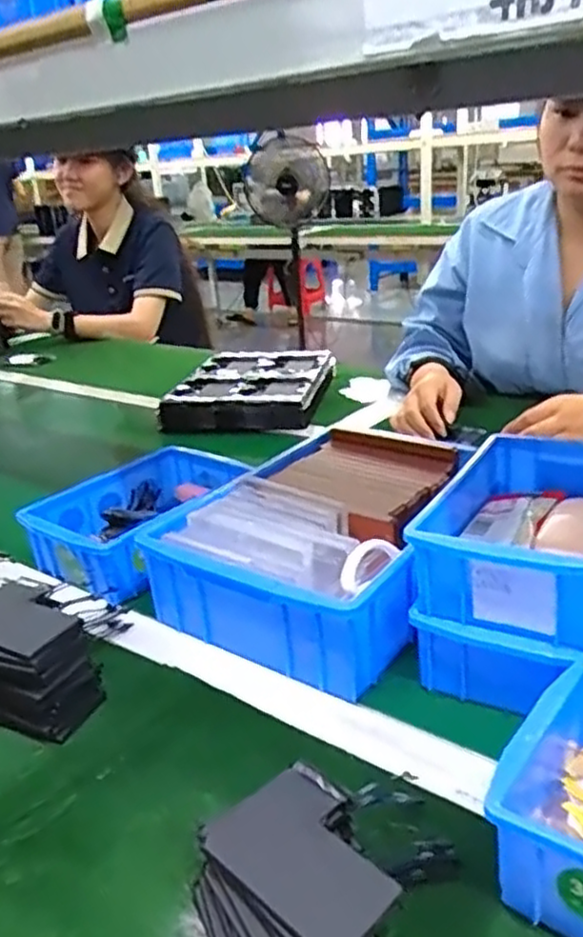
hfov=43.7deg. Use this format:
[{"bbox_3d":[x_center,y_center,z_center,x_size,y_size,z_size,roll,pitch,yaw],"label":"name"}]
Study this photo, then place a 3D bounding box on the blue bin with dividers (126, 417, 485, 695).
[{"bbox_3d":[0.033,0.061,0.607,0.200,0.090,0.255,12,28,34],"label":"blue bin with dividers"}]

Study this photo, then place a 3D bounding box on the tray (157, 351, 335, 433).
[{"bbox_3d":[-0.056,-0.125,1.135,0.224,0.047,0.302,1,23,13],"label":"tray"}]

